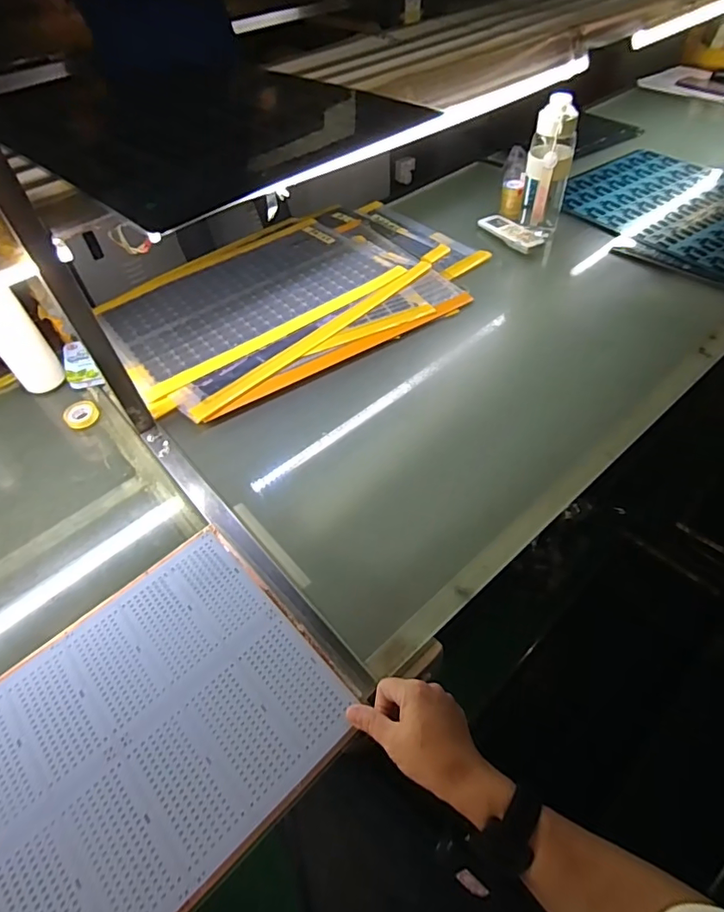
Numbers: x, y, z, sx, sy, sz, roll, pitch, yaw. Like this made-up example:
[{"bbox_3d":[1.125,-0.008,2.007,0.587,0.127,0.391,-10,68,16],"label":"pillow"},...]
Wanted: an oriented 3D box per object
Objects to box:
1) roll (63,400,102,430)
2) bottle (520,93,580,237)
[{"bbox_3d":[-0.426,-0.063,0.753,0.048,0.018,0.052,-30,55,-18],"label":"roll"},{"bbox_3d":[0.357,-0.545,0.961,0.075,0.232,0.082,-33,57,-20],"label":"bottle"}]

